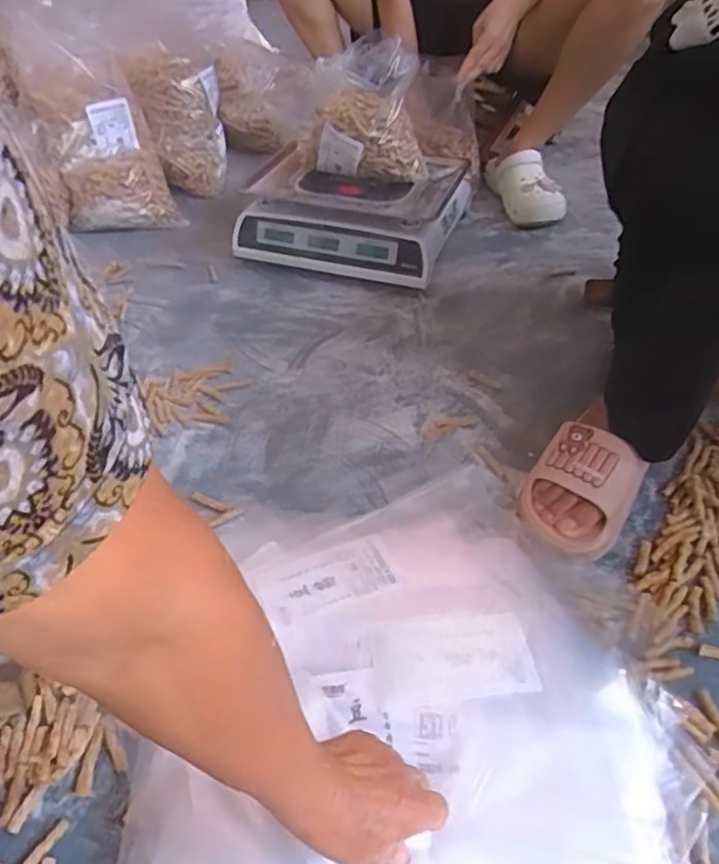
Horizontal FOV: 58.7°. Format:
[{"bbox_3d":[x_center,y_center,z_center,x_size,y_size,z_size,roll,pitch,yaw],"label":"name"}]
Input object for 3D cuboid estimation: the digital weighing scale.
[{"bbox_3d":[-0.018,-0.384,1.120,0.351,0.126,0.351,10,43,14],"label":"digital weighing scale"}]

